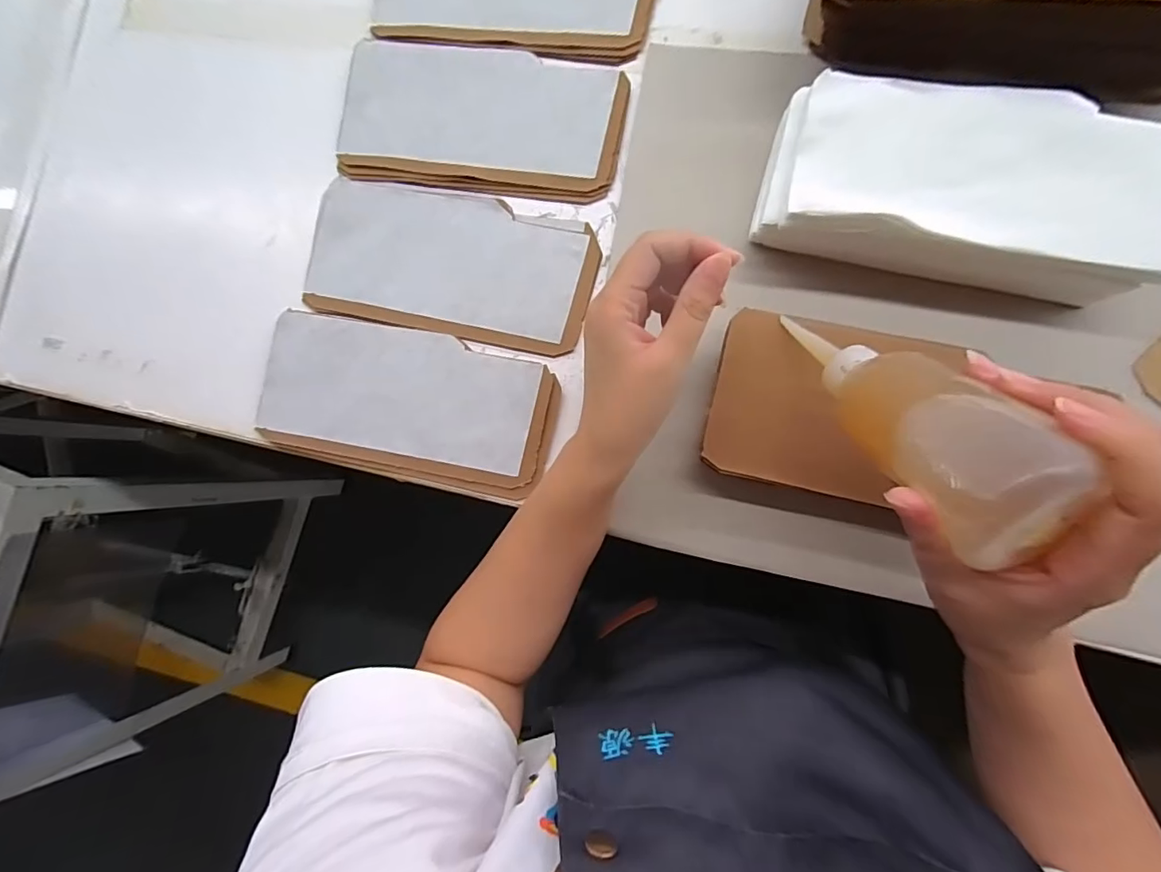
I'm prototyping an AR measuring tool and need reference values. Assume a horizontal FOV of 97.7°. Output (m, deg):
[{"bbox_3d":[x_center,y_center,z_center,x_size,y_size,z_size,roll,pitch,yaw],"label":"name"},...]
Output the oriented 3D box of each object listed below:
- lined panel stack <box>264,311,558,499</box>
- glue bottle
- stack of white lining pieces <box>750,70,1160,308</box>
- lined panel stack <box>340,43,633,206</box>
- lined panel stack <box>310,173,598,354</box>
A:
[{"bbox_3d":[-0.134,-0.026,0.384,0.230,0.013,0.109,11,89,10],"label":"lined panel stack"},{"bbox_3d":[0.152,-0.013,0.250,0.049,0.041,0.158,-29,41,7],"label":"glue bottle"},{"bbox_3d":[0.236,-0.149,0.316,0.229,0.058,0.106,15,90,10],"label":"stack of white lining pieces"},{"bbox_3d":[-0.079,-0.245,0.391,0.223,0.010,0.108,10,89,9],"label":"lined panel stack"},{"bbox_3d":[-0.103,-0.132,0.390,0.225,0.010,0.106,12,89,10],"label":"lined panel stack"}]

